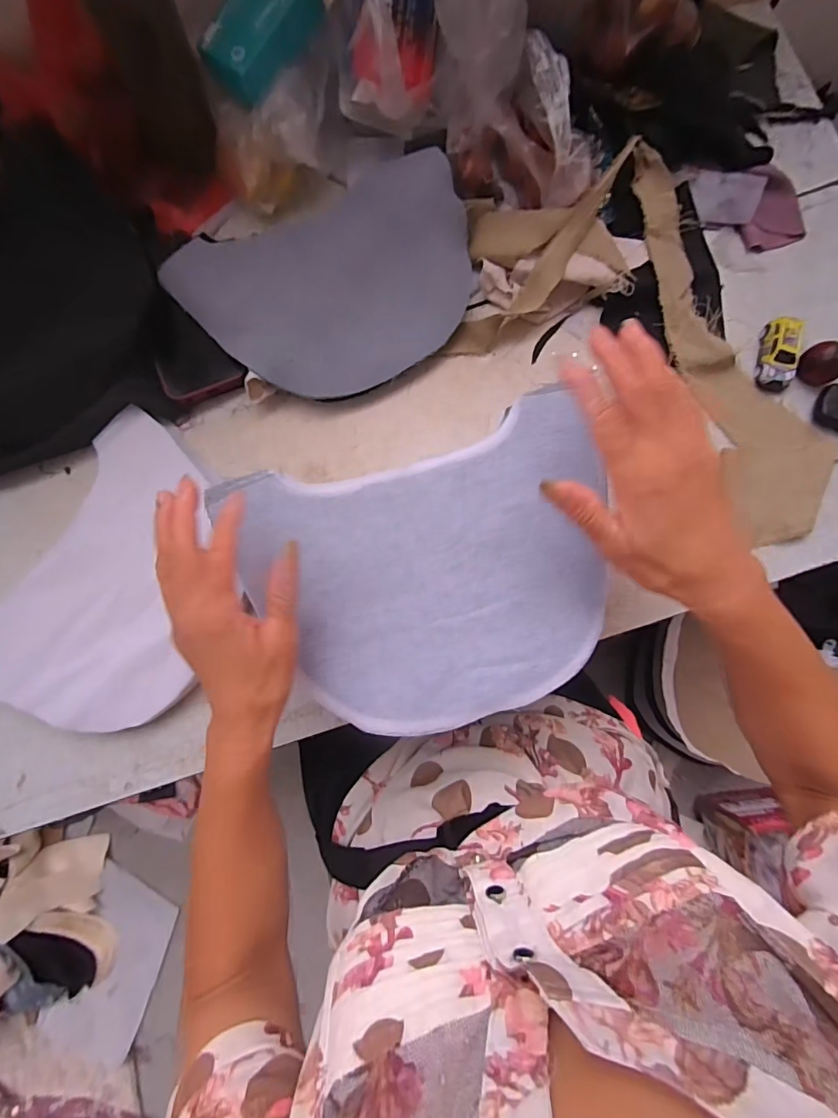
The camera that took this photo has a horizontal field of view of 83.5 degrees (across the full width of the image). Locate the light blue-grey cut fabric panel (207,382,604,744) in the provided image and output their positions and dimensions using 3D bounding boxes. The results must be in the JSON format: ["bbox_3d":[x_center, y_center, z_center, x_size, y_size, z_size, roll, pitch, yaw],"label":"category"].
[{"bbox_3d":[0.010,0.010,0.333,0.256,0.011,0.203,-16,85,1],"label":"light blue-grey cut fabric panel"}]

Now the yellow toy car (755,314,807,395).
[{"bbox_3d":[0.330,-0.186,0.428,0.032,0.023,0.062,9,84,4],"label":"yellow toy car"}]

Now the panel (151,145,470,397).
[{"bbox_3d":[-0.075,-0.246,0.430,0.263,0.024,0.169,-24,85,0],"label":"panel"}]

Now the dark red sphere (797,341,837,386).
[{"bbox_3d":[0.365,-0.176,0.427,0.028,0.032,0.035,-30,82,-1],"label":"dark red sphere"}]

